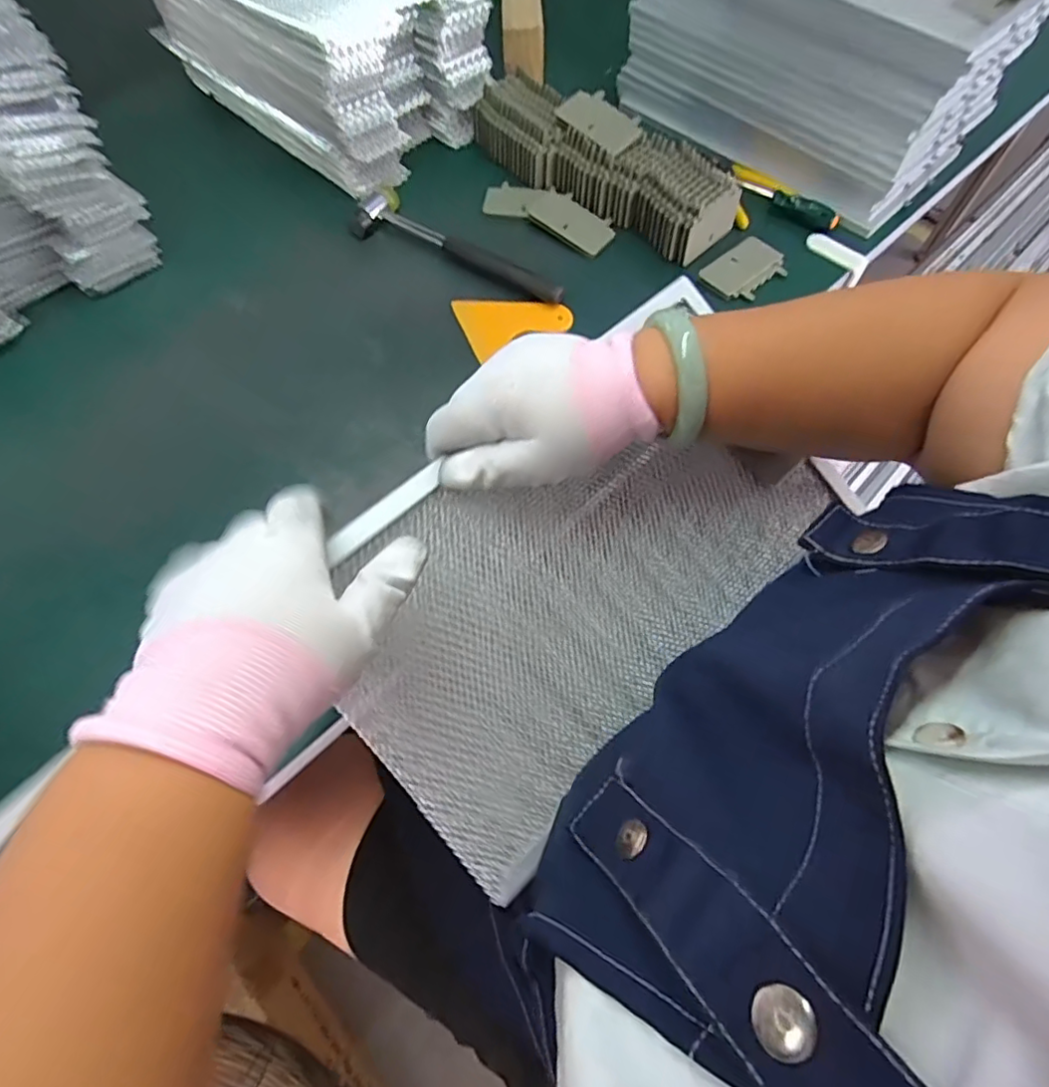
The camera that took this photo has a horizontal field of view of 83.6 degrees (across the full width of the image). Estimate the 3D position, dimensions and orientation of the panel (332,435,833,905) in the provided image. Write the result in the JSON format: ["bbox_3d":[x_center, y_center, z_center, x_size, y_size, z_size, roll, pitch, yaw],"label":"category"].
[{"bbox_3d":[0.030,0.016,0.354,0.301,0.015,0.182,-43,86,-15],"label":"panel"}]

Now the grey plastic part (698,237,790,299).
[{"bbox_3d":[0.217,-0.271,0.576,0.083,0.008,0.057,-40,70,-19],"label":"grey plastic part"}]

